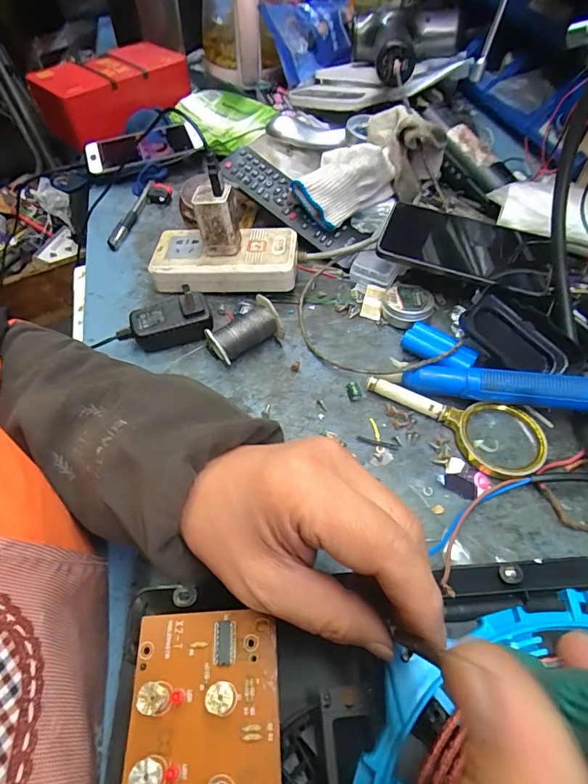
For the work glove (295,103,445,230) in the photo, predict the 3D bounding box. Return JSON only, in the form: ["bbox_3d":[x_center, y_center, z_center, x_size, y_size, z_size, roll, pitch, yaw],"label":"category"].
[{"bbox_3d":[0.078,-0.255,0.477,0.169,0.082,0.100,-28,59,-4],"label":"work glove"}]

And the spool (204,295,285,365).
[{"bbox_3d":[-0.045,-0.053,0.402,0.069,0.044,0.037,-31,60,-6],"label":"spool"}]

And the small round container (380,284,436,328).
[{"bbox_3d":[0.115,-0.088,0.436,0.050,0.022,0.045,22,57,14],"label":"small round container"}]

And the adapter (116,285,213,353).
[{"bbox_3d":[-0.122,-0.066,0.407,0.086,0.042,0.042,-12,56,-9],"label":"adapter"}]

